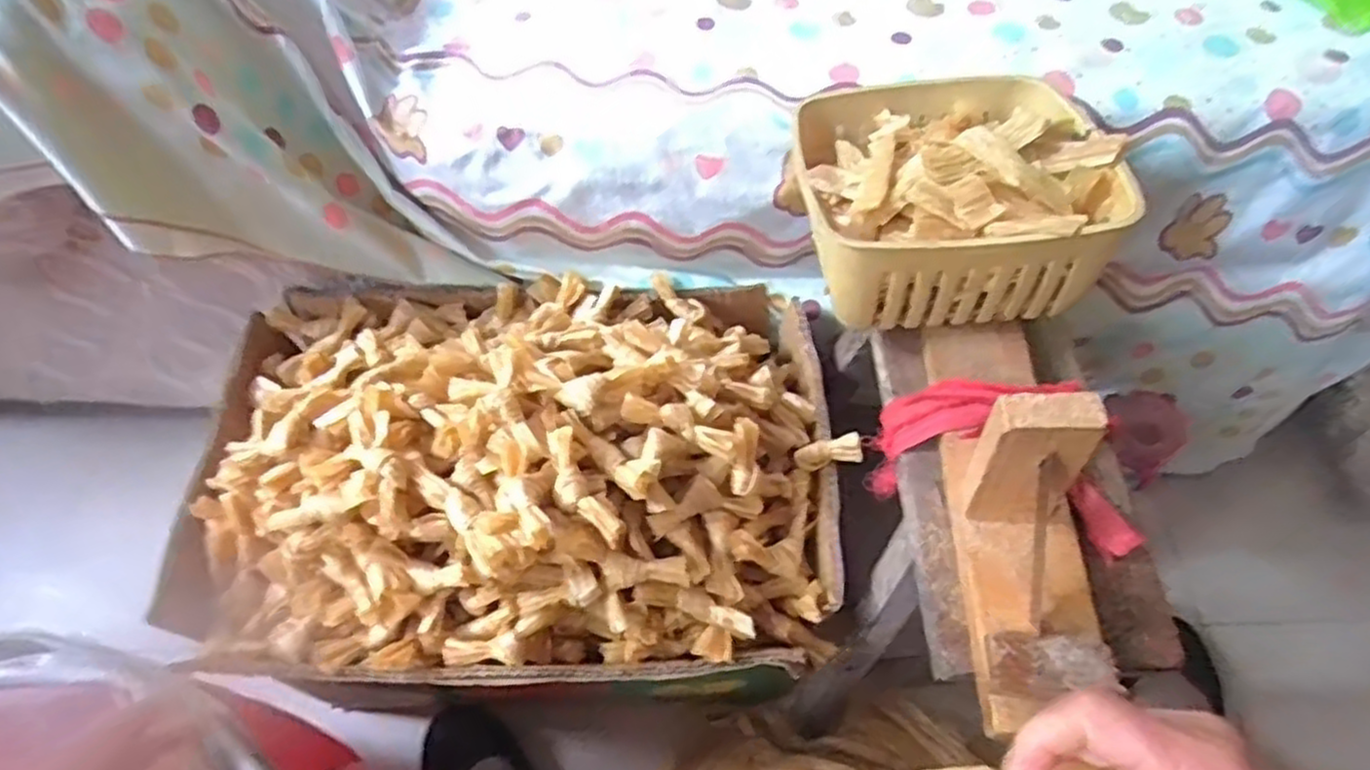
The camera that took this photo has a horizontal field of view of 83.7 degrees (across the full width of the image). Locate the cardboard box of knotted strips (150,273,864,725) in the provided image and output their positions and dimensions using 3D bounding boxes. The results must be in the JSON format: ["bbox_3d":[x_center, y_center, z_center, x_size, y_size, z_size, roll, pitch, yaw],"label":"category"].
[{"bbox_3d":[-0.126,0.037,0.545,0.464,0.130,0.316,-1,58,1],"label":"cardboard box of knotted strips"}]

